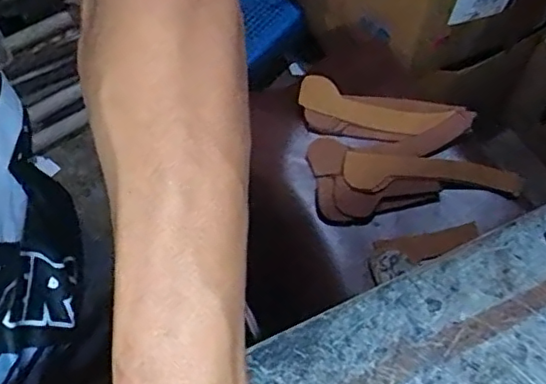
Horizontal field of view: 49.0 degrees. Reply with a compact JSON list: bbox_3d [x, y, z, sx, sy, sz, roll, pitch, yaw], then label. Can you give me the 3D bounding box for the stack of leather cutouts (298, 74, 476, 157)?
[{"bbox_3d":[0.148,-0.100,0.802,0.223,0.017,0.087,8,72,2],"label":"stack of leather cutouts"}]

